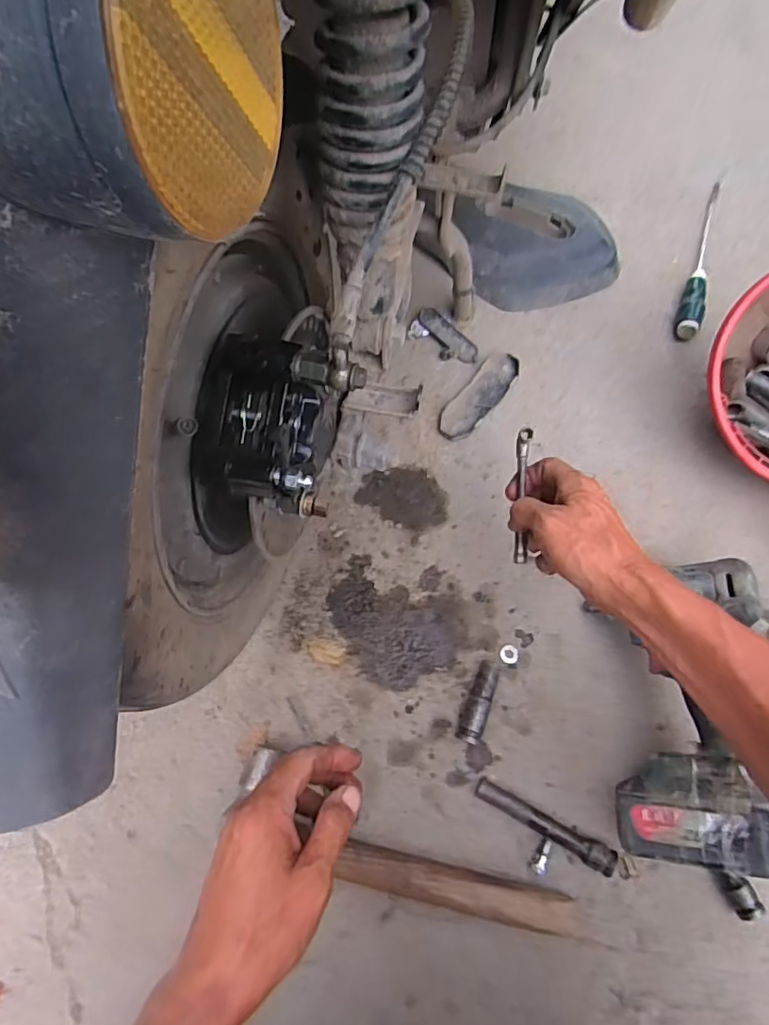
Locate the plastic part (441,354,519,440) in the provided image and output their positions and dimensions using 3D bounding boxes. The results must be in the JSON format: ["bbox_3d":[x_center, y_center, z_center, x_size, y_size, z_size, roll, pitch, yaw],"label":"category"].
[{"bbox_3d":[0.114,-0.141,0.690,0.045,0.010,0.129,37,74,16],"label":"plastic part"}]

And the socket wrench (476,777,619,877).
[{"bbox_3d":[0.144,0.280,0.516,0.128,0.022,0.020,27,72,13],"label":"socket wrench"}]

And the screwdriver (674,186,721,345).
[{"bbox_3d":[0.420,-0.339,0.748,0.028,0.029,0.284,19,70,10],"label":"screwdriver"}]

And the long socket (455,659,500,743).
[{"bbox_3d":[0.092,0.184,0.560,0.023,0.021,0.076,18,70,10],"label":"long socket"}]

